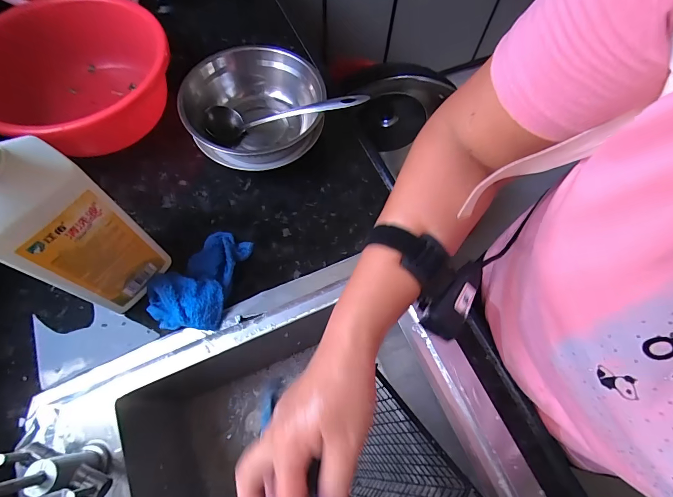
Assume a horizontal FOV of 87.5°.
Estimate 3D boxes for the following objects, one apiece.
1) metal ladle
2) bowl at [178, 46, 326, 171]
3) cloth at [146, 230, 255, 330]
[{"bbox_3d":[-0.076,-0.201,0.521,0.242,0.038,0.065,-5,66,12],"label":"metal ladle"},{"bbox_3d":[-0.114,-0.213,0.533,0.183,0.094,0.183,1,67,-3],"label":"bowl"},{"bbox_3d":[-0.178,0.037,0.454,0.091,0.038,0.135,17,67,4],"label":"cloth"}]

